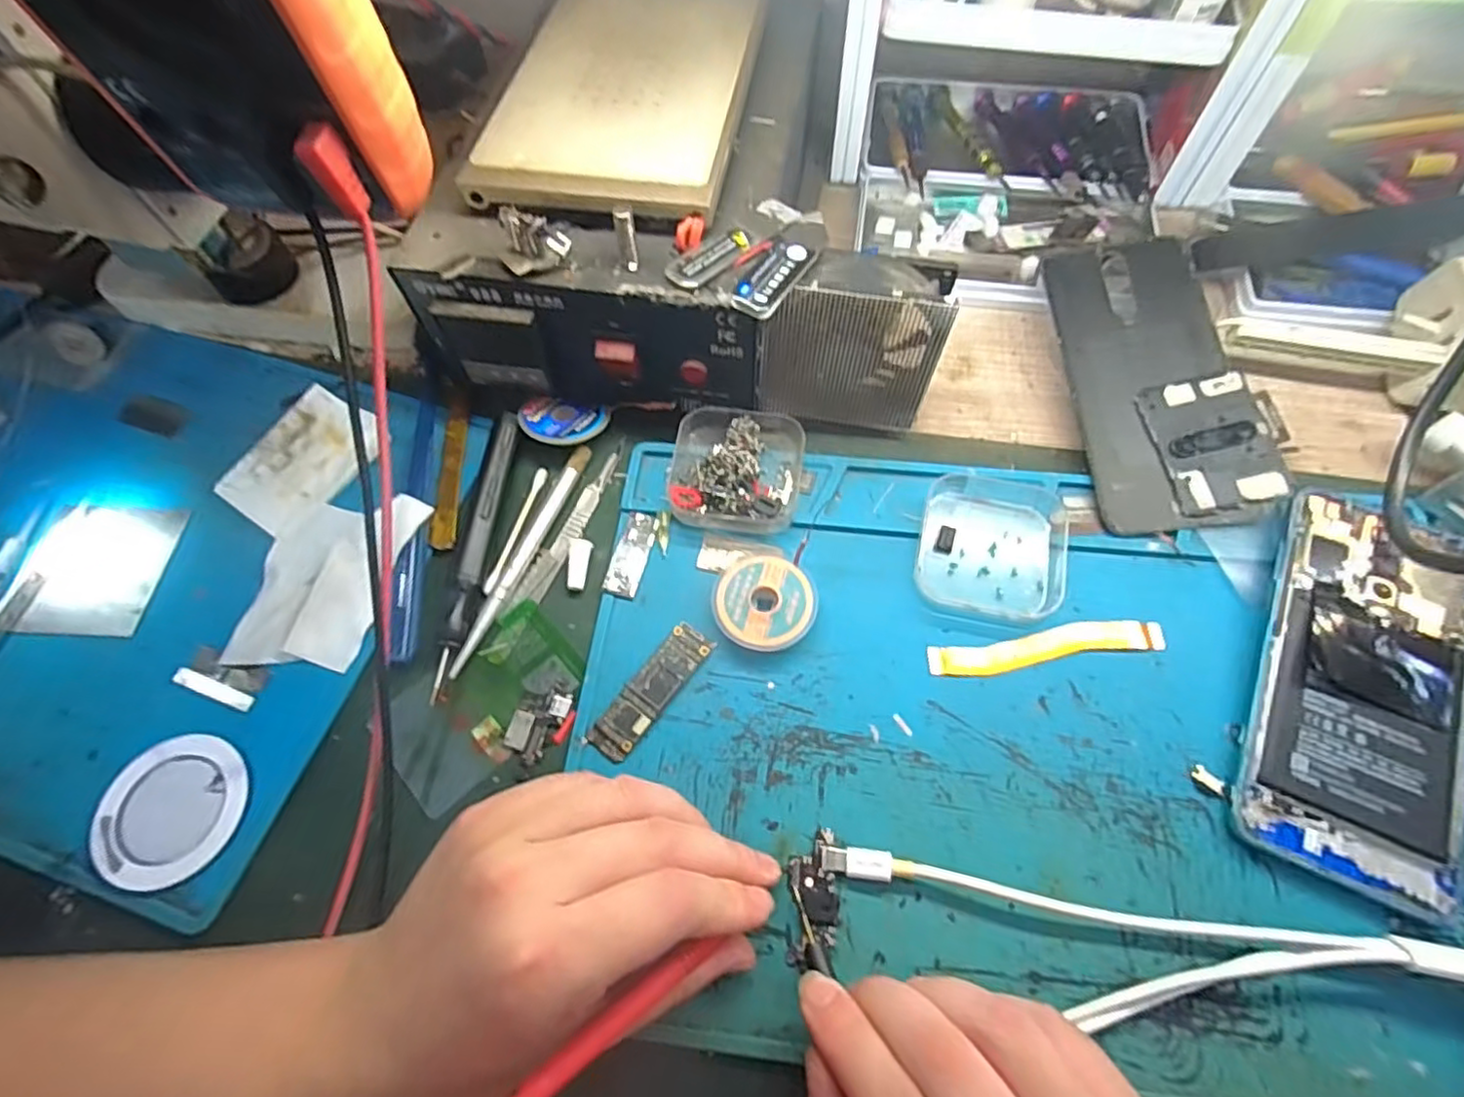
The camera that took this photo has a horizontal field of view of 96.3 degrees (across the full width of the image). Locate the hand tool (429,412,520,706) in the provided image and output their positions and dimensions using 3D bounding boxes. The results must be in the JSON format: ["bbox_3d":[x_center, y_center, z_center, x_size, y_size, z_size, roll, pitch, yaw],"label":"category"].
[{"bbox_3d":[-0.119,-0.002,0.308,0.011,0.011,0.142,4,66,4],"label":"hand tool"}]

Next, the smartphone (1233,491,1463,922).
[{"bbox_3d":[0.255,0.053,0.264,0.074,0.015,0.159,22,68,12],"label":"smartphone"}]

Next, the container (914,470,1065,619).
[{"bbox_3d":[0.121,-0.003,0.303,0.064,0.012,0.071,11,66,7],"label":"container"}]

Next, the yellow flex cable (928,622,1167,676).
[{"bbox_3d":[0.136,0.043,0.285,0.101,0.004,0.017,-9,65,-2],"label":"yellow flex cable"}]

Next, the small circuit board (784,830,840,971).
[{"bbox_3d":[0.030,0.129,0.244,0.020,0.005,0.045,5,60,4],"label":"small circuit board"}]

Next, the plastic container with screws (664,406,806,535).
[{"bbox_3d":[0.003,-0.043,0.319,0.062,0.020,0.066,8,66,6],"label":"plastic container with screws"}]

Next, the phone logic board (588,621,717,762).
[{"bbox_3d":[-0.034,0.060,0.281,0.020,0.005,0.064,34,71,16],"label":"phone logic board"}]

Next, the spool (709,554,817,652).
[{"bbox_3d":[0.014,0.025,0.293,0.045,0.011,0.041,-1,65,2],"label":"spool"}]

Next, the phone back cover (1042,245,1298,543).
[{"bbox_3d":[0.209,-0.085,0.327,0.076,0.007,0.156,-8,72,8],"label":"phone back cover"}]

